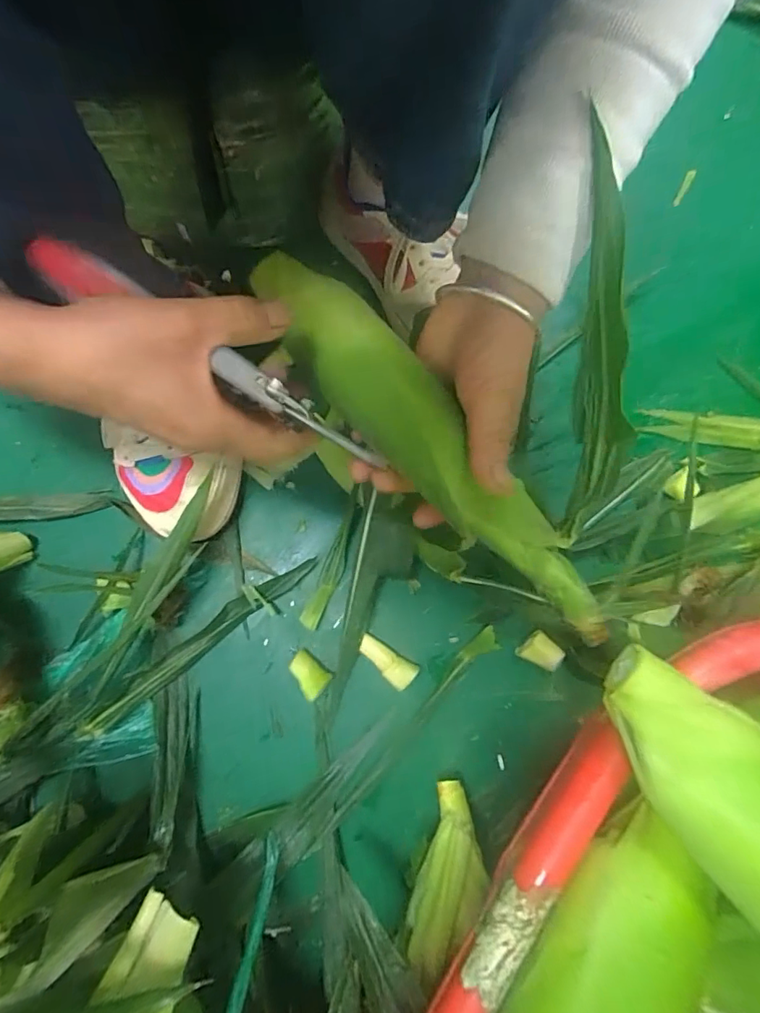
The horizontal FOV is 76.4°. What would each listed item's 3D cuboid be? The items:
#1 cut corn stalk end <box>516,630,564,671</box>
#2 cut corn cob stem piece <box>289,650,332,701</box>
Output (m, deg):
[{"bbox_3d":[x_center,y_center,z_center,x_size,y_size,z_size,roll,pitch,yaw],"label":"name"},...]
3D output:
[{"bbox_3d":[0.137,0.125,0.412,0.031,0.018,0.027,42,83,7],"label":"cut corn stalk end"},{"bbox_3d":[-0.061,0.142,0.410,0.036,0.018,0.025,40,83,7],"label":"cut corn cob stem piece"}]

